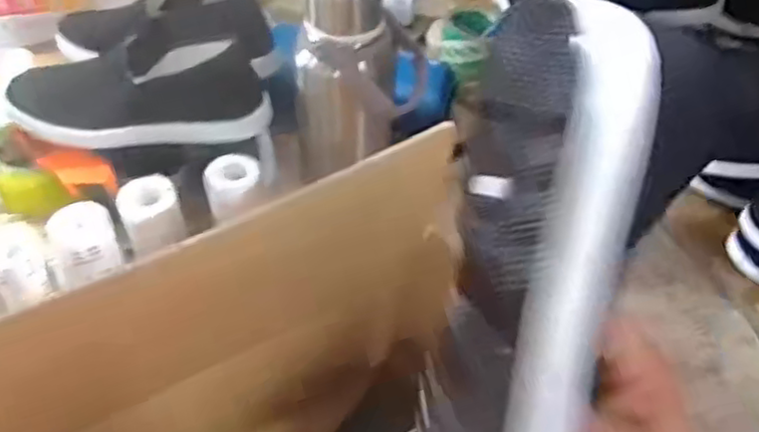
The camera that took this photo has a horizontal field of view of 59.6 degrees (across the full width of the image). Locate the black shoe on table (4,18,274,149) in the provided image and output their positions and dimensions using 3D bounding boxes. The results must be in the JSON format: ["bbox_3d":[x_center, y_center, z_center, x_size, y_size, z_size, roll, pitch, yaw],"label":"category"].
[{"bbox_3d":[-0.237,-0.138,0.639,0.247,0.107,0.102,-7,47,-11],"label":"black shoe on table"}]

